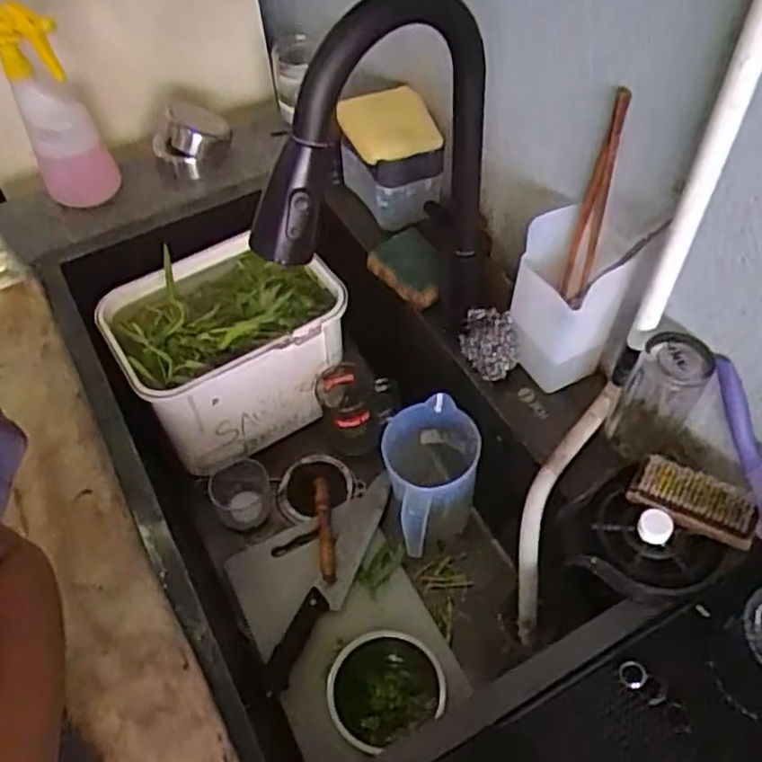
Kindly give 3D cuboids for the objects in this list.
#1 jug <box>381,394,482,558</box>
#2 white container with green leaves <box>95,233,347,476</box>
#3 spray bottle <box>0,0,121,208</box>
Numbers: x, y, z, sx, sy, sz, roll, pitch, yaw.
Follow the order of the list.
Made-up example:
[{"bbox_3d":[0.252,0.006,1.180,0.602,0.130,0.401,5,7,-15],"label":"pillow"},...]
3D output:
[{"bbox_3d":[0.062,0.124,0.847,0.106,0.160,0.166,-8,53,-3],"label":"jug"},{"bbox_3d":[-0.192,-0.039,0.947,0.275,0.183,0.199,-31,57,-19],"label":"white container with green leaves"},{"bbox_3d":[-0.414,-0.338,0.899,0.090,0.248,0.067,-27,56,-17],"label":"spray bottle"}]

